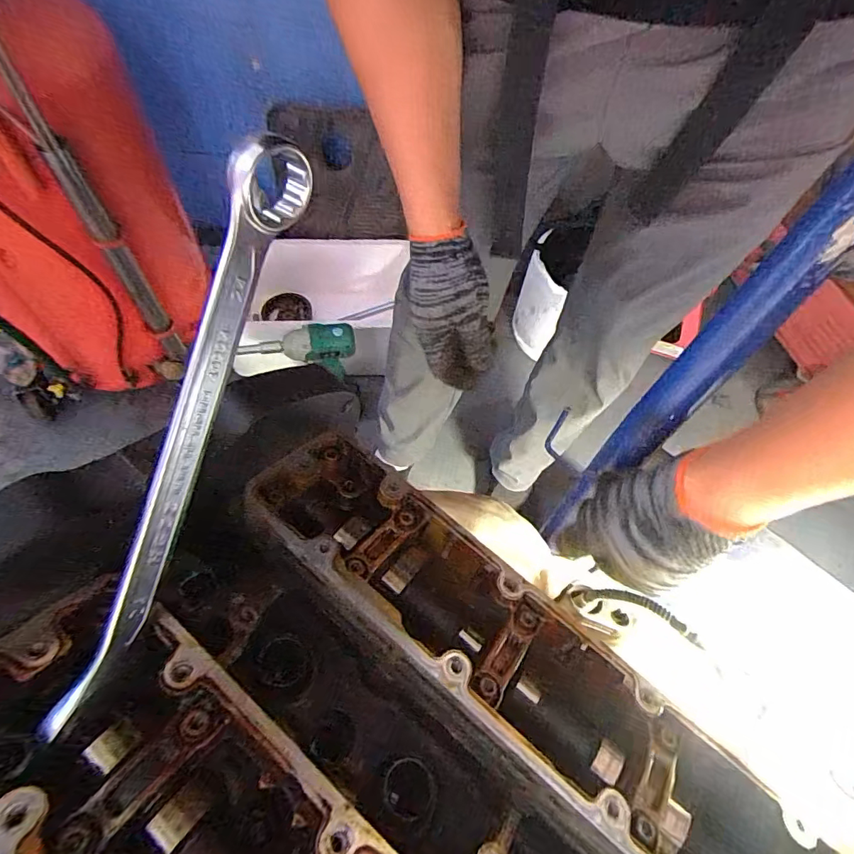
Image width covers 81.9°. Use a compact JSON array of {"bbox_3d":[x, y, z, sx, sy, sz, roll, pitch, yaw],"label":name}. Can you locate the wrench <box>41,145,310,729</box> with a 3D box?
[{"bbox_3d":[-0.099,0.004,0.203,0.017,0.033,0.248,20,93,8],"label":"wrench"}]

